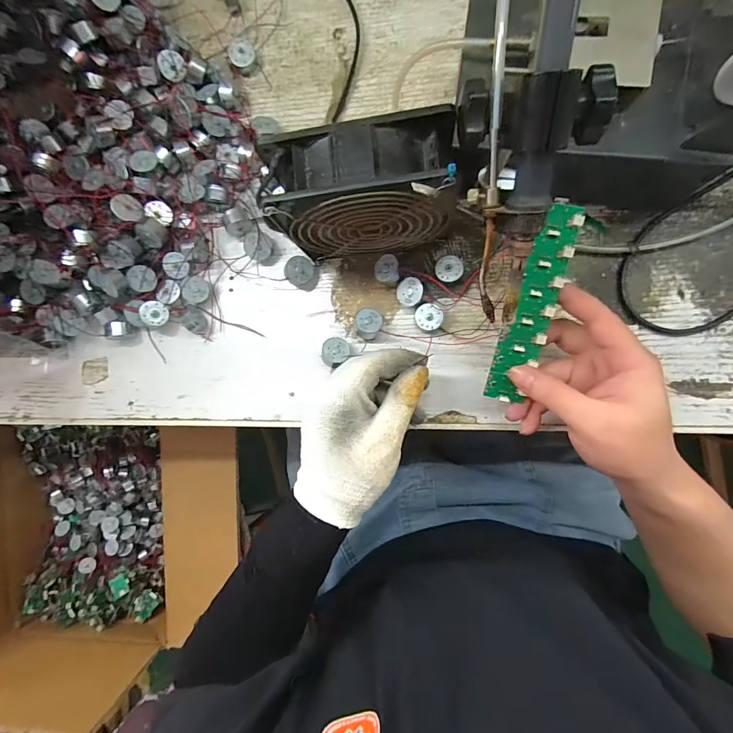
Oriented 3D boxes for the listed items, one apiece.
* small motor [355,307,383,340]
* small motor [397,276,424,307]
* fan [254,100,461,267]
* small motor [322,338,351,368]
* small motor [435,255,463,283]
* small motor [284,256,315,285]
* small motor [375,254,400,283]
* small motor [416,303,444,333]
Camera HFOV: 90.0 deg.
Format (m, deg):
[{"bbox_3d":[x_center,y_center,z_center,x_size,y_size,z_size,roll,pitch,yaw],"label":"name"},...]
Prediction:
[{"bbox_3d":[0.001,-0.037,0.322,0.022,0.019,0.024,0,73,-9],"label":"small motor"},{"bbox_3d":[0.039,-0.064,0.315,0.024,0.012,0.023,-7,95,30],"label":"small motor"},{"bbox_3d":[0.000,-0.118,0.268,0.117,0.119,0.045,-5,88,7],"label":"fan"},{"bbox_3d":[-0.028,-0.012,0.322,0.024,0.013,0.024,-15,79,-17],"label":"small motor"},{"bbox_3d":[0.070,-0.082,0.314,0.022,0.013,0.022,0,89,8],"label":"small motor"},{"bbox_3d":[-0.060,-0.086,0.328,0.024,0.013,0.024,-15,113,-13],"label":"small motor"},{"bbox_3d":[0.018,-0.083,0.319,0.020,0.018,0.023,-4,88,7],"label":"small motor"},{"bbox_3d":[0.054,-0.041,0.315,0.023,0.013,0.024,-7,88,7],"label":"small motor"}]

